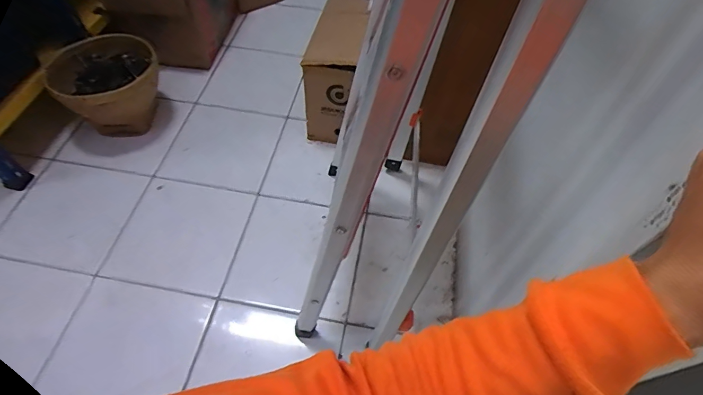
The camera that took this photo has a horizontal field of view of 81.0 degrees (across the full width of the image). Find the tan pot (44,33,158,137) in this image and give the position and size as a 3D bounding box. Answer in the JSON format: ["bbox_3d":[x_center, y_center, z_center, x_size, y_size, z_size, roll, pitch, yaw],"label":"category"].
[{"bbox_3d":[-0.684,-0.311,1.194,0.278,0.224,0.291,-21,59,-16],"label":"tan pot"}]

